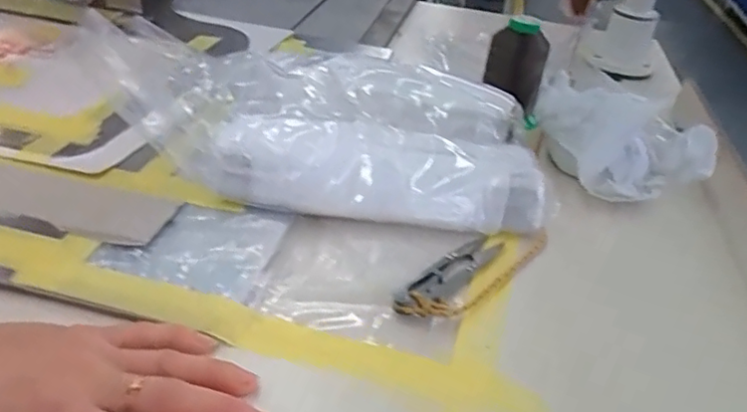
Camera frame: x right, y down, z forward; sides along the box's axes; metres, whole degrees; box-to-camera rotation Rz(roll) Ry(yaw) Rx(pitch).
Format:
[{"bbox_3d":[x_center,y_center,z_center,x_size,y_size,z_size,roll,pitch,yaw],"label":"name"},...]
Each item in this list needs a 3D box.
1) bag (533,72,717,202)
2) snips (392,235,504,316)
[{"bbox_3d":[0.201,-0.055,0.483,0.116,0.071,0.102,-10,37,-20],"label":"bag"},{"bbox_3d":[0.049,0.041,0.373,0.026,0.007,0.097,26,38,27],"label":"snips"}]

